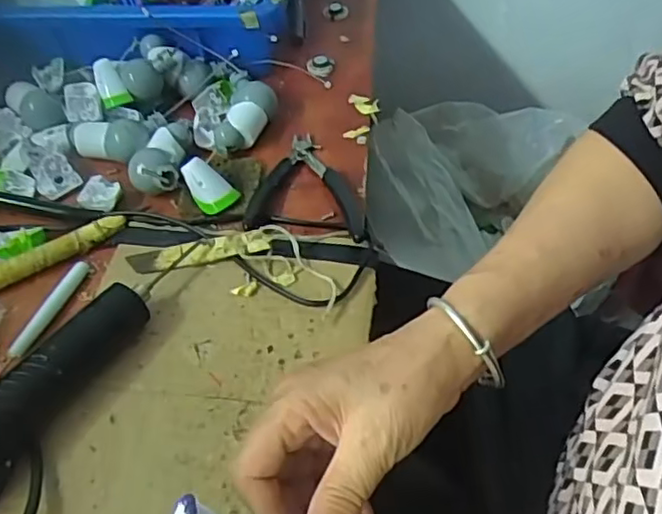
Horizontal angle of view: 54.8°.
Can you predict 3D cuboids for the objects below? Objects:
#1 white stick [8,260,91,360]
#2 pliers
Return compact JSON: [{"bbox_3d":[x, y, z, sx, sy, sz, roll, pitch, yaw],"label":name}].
[{"bbox_3d":[-0.189,0.033,0.430,0.011,0.009,0.077,17,54,19],"label":"white stick"},{"bbox_3d":[-0.014,-0.058,0.491,0.085,0.012,0.110,3,50,8],"label":"pliers"}]

